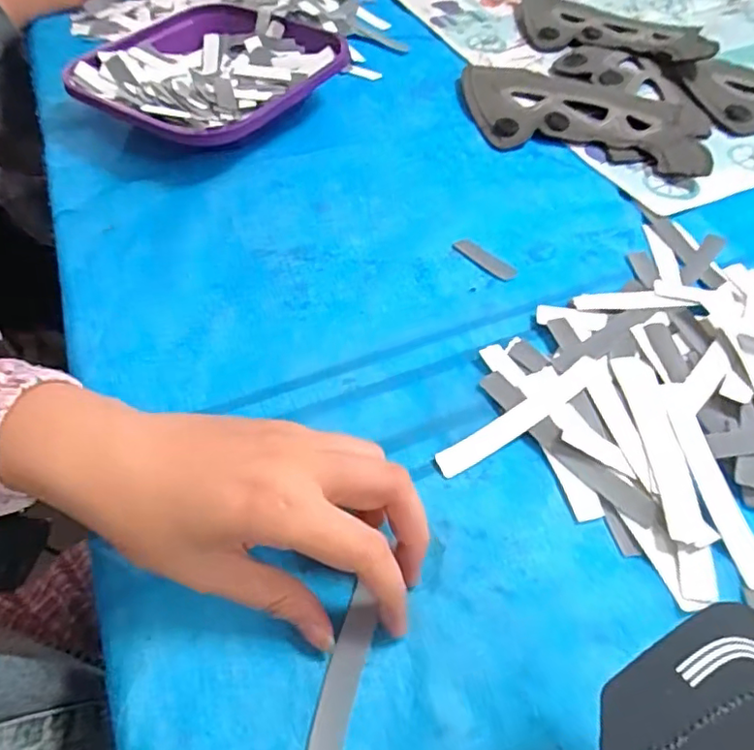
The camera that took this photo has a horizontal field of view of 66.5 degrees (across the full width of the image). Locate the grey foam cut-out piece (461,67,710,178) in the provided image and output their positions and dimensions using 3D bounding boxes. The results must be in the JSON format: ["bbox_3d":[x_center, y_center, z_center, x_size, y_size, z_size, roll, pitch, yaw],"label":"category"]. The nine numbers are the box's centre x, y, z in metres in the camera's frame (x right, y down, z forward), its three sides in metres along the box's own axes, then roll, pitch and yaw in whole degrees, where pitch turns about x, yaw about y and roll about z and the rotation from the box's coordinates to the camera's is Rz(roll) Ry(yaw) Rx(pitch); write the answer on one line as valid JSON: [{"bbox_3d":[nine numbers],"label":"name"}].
[{"bbox_3d":[0.167,-0.218,0.478,0.202,0.013,0.119,17,55,13],"label":"grey foam cut-out piece"}]

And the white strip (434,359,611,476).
[{"bbox_3d":[0.079,0.019,0.298,0.112,0.005,0.016,-28,58,-19],"label":"white strip"}]

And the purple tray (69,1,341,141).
[{"bbox_3d":[-0.134,-0.246,0.482,0.190,0.040,0.188,27,58,19],"label":"purple tray"}]

